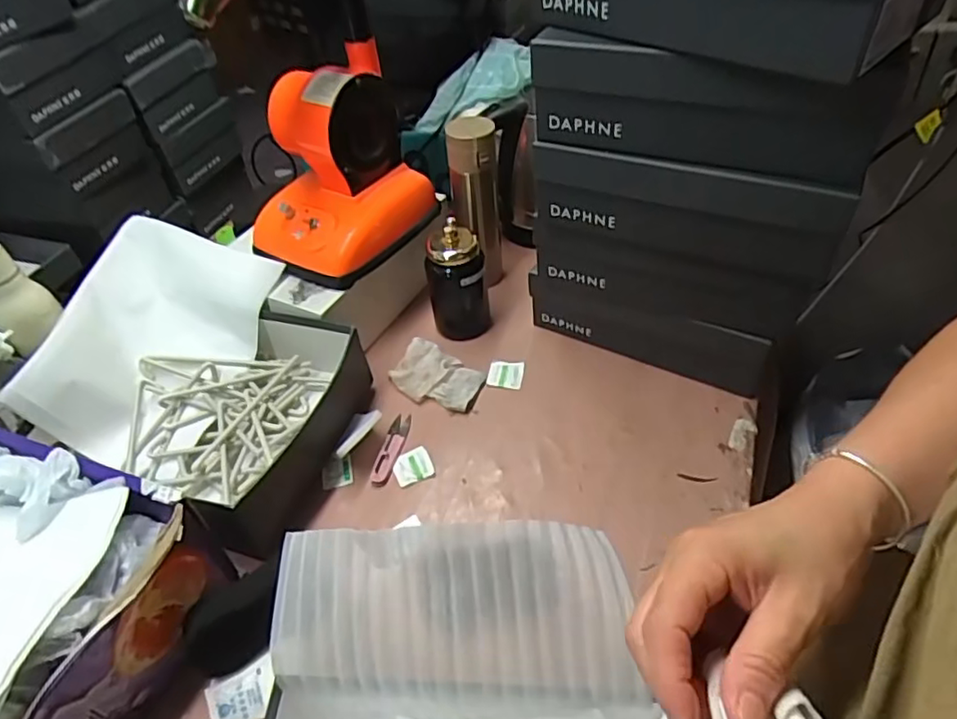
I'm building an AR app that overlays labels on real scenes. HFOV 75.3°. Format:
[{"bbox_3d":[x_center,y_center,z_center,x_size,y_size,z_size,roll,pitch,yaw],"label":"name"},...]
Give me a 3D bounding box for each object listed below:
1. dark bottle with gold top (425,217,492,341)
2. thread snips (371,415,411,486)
[{"bbox_3d":[-0.029,-0.109,0.831,0.080,0.151,0.082,-8,45,-1],"label":"dark bottle with gold top"},{"bbox_3d":[-0.103,0.107,0.739,0.024,0.011,0.102,6,46,12],"label":"thread snips"}]

